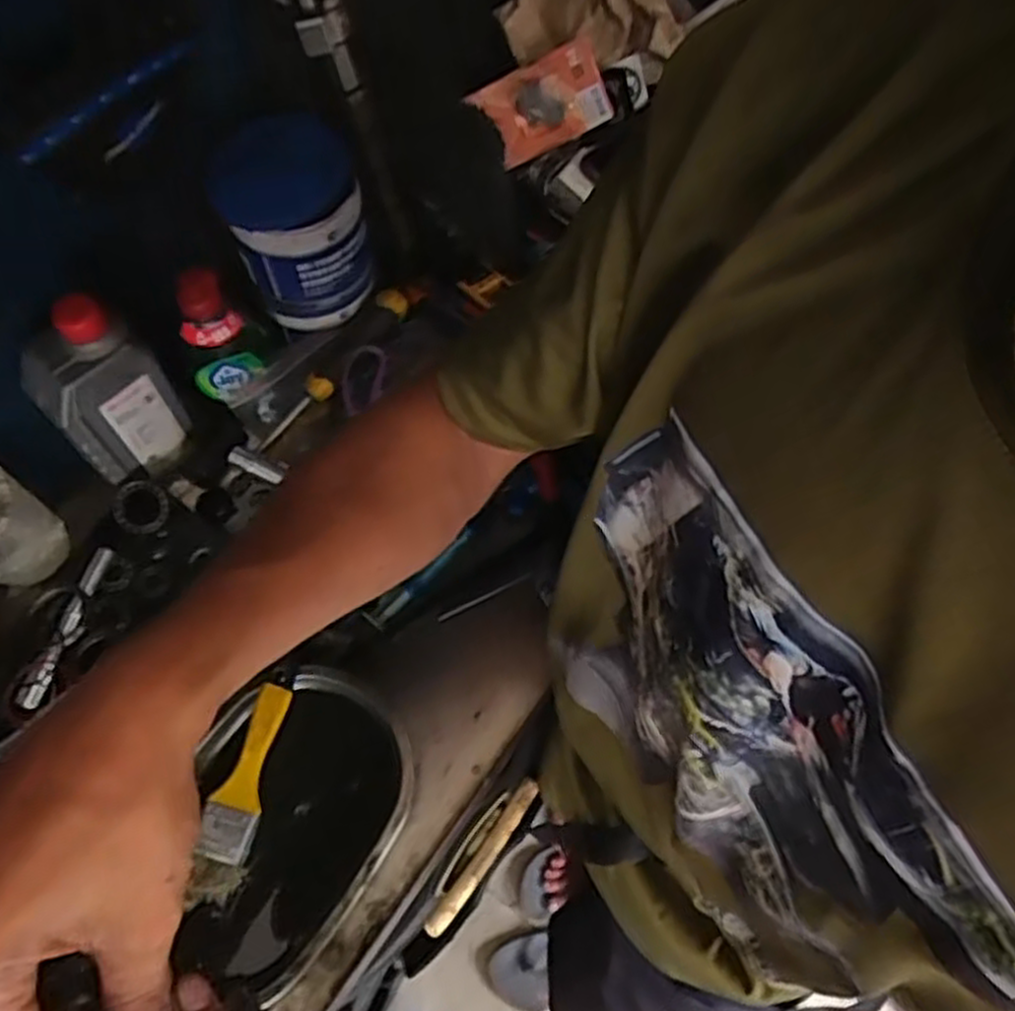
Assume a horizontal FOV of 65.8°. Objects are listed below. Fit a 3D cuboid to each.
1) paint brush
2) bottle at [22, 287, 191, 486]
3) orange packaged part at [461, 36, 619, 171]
[{"bbox_3d":[-0.182,0.194,0.538,0.033,0.021,0.138,9,64,4],"label":"paint brush"},{"bbox_3d":[-0.300,-0.083,0.582,0.086,0.156,0.049,-41,71,-17],"label":"bottle"},{"bbox_3d":[0.035,-0.375,0.733,0.115,0.010,0.074,-27,108,3],"label":"orange packaged part"}]

